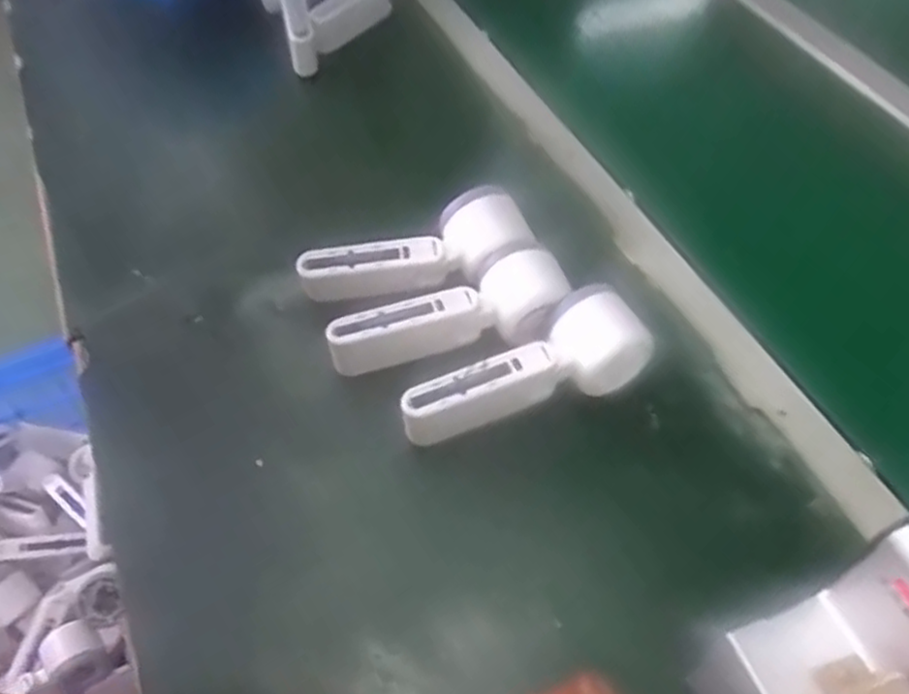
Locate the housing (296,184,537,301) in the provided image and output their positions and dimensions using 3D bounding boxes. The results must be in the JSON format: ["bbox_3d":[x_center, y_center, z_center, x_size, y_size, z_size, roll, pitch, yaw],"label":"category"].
[{"bbox_3d":[-0.025,-0.064,0.539,0.163,0.046,0.057,-18,54,-15],"label":"housing"}]

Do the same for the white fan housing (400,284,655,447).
[{"bbox_3d":[0.046,0.020,0.492,0.163,0.066,0.053,-23,56,-19],"label":"white fan housing"}]

